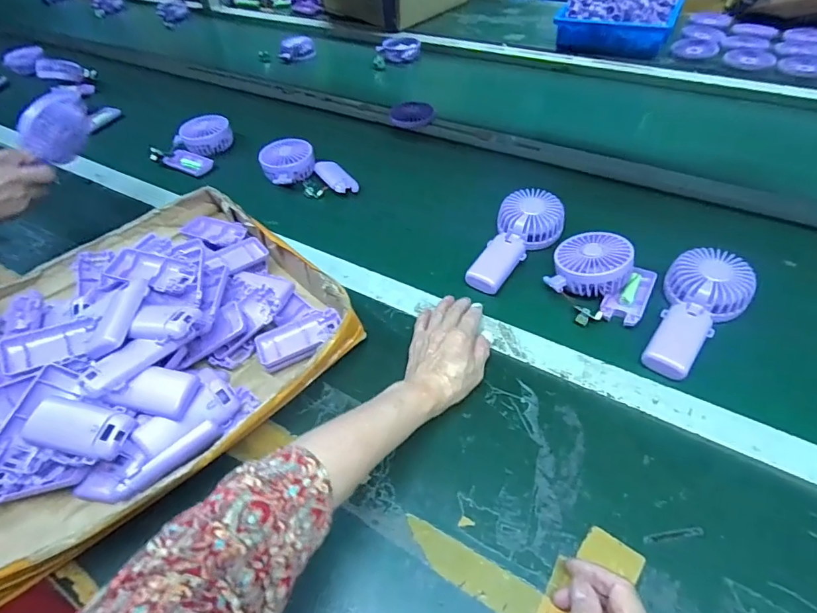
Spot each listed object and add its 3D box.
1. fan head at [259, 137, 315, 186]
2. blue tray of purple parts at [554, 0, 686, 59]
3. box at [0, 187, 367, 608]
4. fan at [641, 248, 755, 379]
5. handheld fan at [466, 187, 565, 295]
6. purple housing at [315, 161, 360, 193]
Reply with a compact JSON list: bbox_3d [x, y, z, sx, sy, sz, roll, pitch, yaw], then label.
[{"bbox_3d":[-0.202,-0.242,0.784,0.090,0.050,0.081,-24,49,-15],"label":"fan head"},{"bbox_3d":[0.503,-0.702,1.097,0.250,0.110,0.268,21,53,23],"label":"blue tray of purple parts"},{"bbox_3d":[-0.313,0.030,0.517,0.405,0.087,0.399,34,59,31],"label":"box"},{"bbox_3d":[0.312,0.004,0.510,0.089,0.040,0.175,29,56,28],"label":"fan"},{"bbox_3d":[0.140,-0.080,0.601,0.086,0.055,0.168,17,52,21],"label":"handheld fan"},{"bbox_3d":[-0.121,-0.213,0.767,0.044,0.016,0.088,-30,51,-20],"label":"purple housing"}]

